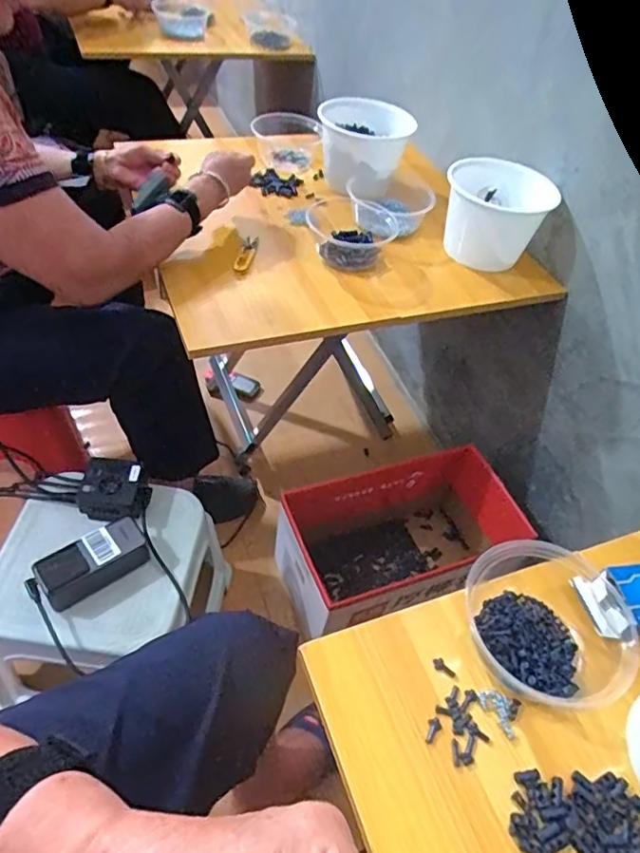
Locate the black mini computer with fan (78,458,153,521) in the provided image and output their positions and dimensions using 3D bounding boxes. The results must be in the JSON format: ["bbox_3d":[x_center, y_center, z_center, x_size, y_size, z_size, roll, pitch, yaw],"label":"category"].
[{"bbox_3d":[-0.292,0.086,0.817,0.096,0.038,0.090,5,49,-5],"label":"black mini computer with fan"}]

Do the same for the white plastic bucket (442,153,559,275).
[{"bbox_3d":[0.294,-0.360,0.942,0.162,0.135,0.164,4,49,-5],"label":"white plastic bucket"}]

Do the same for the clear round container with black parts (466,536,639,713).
[{"bbox_3d":[0.204,0.166,0.485,0.140,0.056,0.130,-11,52,-17],"label":"clear round container with black parts"}]

